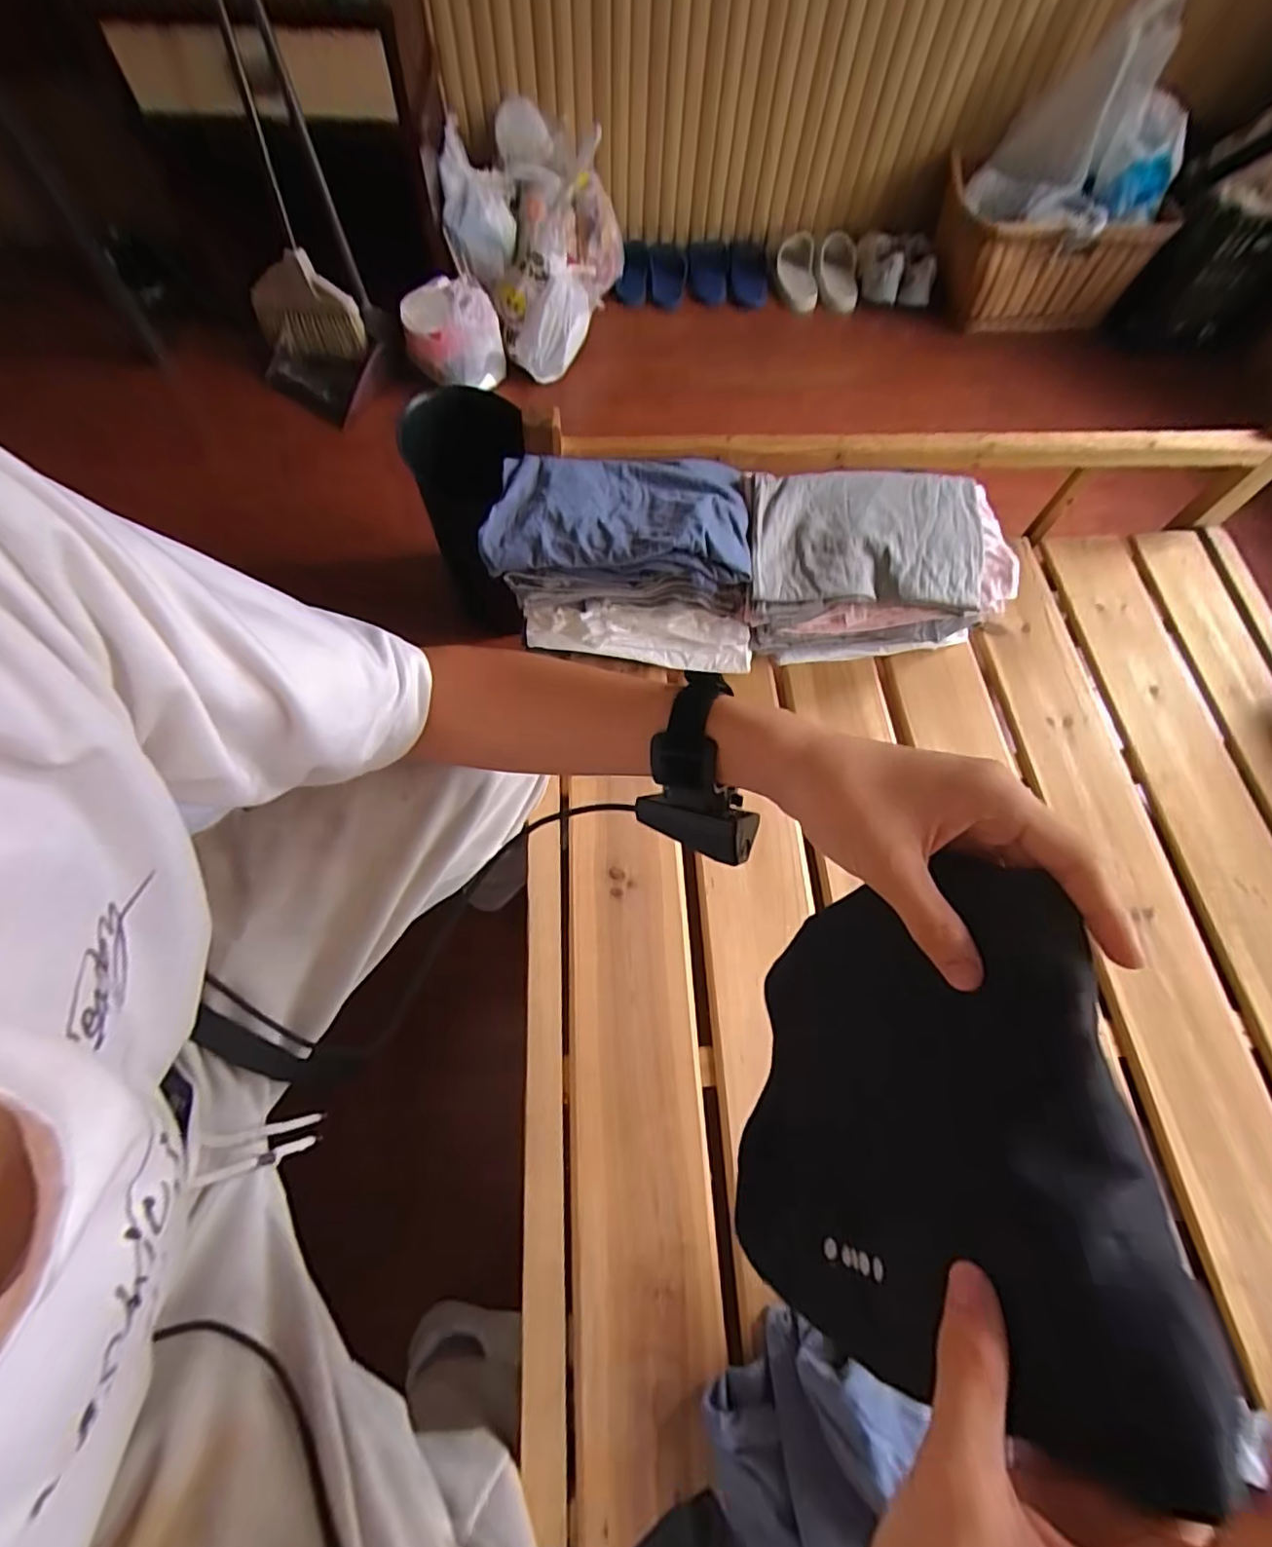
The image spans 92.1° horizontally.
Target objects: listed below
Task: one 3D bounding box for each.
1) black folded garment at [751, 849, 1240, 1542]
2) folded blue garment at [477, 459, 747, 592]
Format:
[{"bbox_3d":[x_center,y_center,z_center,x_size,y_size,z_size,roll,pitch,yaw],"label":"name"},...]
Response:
[{"bbox_3d":[0.124,0.160,0.295,0.046,0.200,0.196,23,58,-18],"label":"black folded garment"},{"bbox_3d":[-0.016,-0.282,0.644,0.268,0.049,0.155,2,66,-1],"label":"folded blue garment"}]

